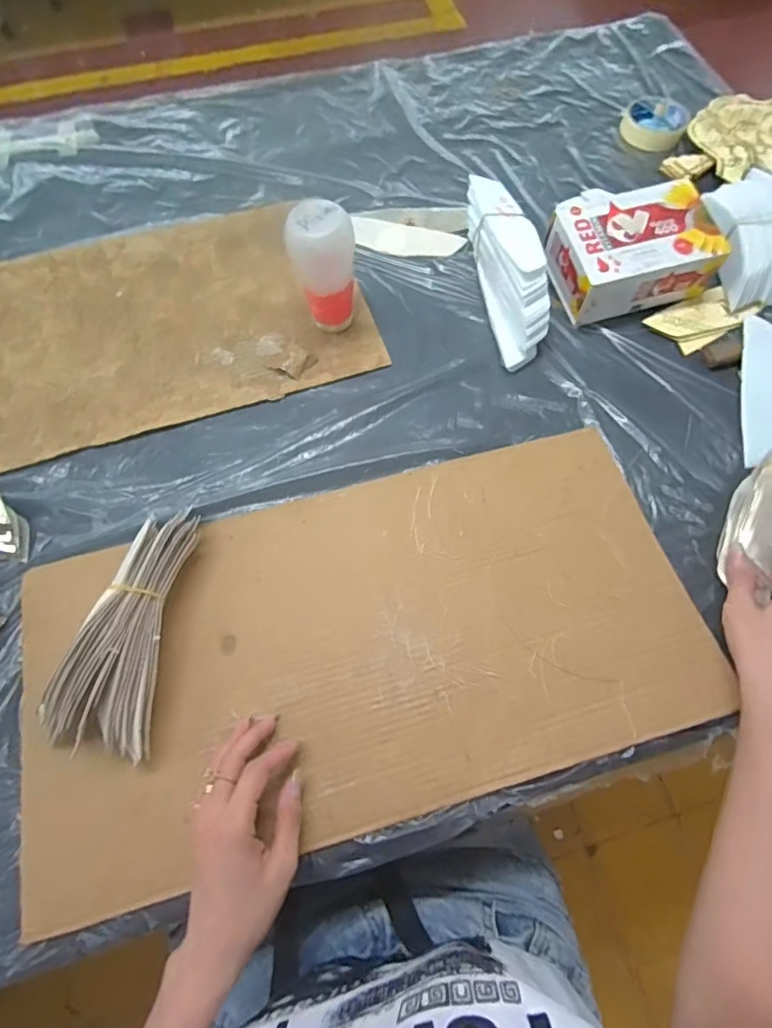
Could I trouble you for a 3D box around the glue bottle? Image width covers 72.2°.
[{"bbox_3d":[-0.063,-0.249,0.550,0.060,0.126,0.052,-4,66,-3],"label":"glue bottle"}]

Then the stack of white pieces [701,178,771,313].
[{"bbox_3d":[0.423,-0.327,0.617,0.079,0.046,0.182,-1,66,-1],"label":"stack of white pieces"}]

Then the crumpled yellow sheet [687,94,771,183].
[{"bbox_3d":[0.487,-0.530,0.729,0.121,0.017,0.203,25,68,10],"label":"crumpled yellow sheet"}]

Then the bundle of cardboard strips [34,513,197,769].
[{"bbox_3d":[-0.214,0.092,0.440,0.076,0.051,0.194,6,66,2],"label":"bundle of cardboard strips"}]

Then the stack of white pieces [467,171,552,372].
[{"bbox_3d":[0.138,-0.279,0.584,0.056,0.082,0.230,-10,79,-5],"label":"stack of white pieces"}]

